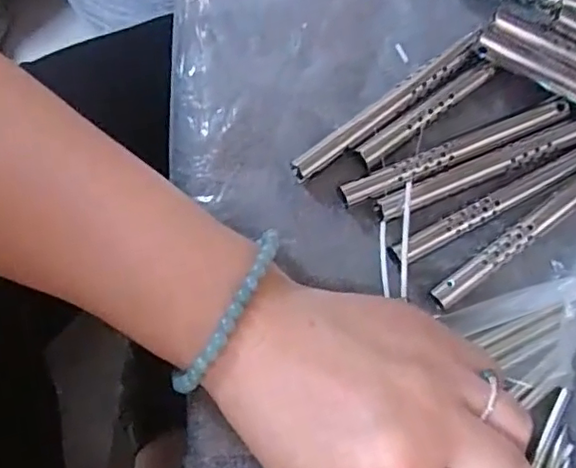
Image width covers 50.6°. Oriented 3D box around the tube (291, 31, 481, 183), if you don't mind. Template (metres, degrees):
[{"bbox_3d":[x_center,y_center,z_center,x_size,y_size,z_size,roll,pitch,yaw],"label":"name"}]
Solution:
[{"bbox_3d":[0.044,-0.055,0.267,0.101,0.007,0.011,-36,82,-11],"label":"tube"}]

